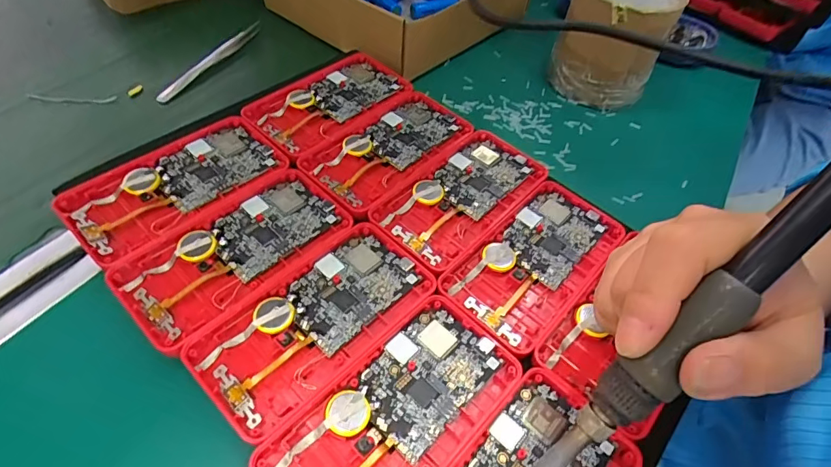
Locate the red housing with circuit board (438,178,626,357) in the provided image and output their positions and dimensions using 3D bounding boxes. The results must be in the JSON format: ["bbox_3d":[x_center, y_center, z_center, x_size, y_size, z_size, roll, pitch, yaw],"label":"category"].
[{"bbox_3d":[0.072,0.013,0.274,0.061,0.009,0.119,37,58,23],"label":"red housing with circuit board"}]

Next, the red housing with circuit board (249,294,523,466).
[{"bbox_3d":[-0.008,0.082,0.209,0.062,0.009,0.120,37,58,23],"label":"red housing with circuit board"}]

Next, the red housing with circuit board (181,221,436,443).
[{"bbox_3d":[-0.051,0.041,0.235,0.063,0.009,0.120,38,59,24],"label":"red housing with circuit board"}]

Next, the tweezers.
[{"bbox_3d":[-0.174,-0.151,0.398,0.015,0.009,0.129,17,53,10],"label":"tweezers"}]

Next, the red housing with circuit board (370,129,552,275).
[{"bbox_3d":[0.031,-0.026,0.301,0.064,0.010,0.116,35,57,22],"label":"red housing with circuit board"}]

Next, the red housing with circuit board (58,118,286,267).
[{"bbox_3d":[-0.143,-0.030,0.280,0.062,0.013,0.120,37,59,24],"label":"red housing with circuit board"}]

